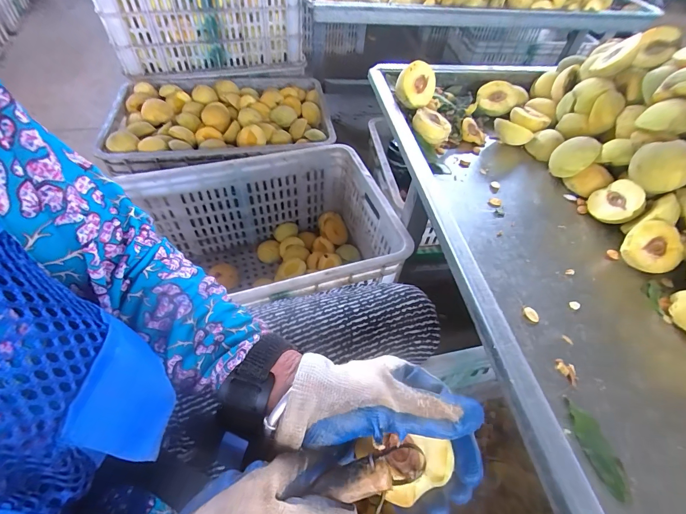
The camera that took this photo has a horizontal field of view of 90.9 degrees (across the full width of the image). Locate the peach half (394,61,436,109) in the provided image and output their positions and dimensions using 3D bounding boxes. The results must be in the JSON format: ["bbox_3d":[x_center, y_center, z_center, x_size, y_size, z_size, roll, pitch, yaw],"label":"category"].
[{"bbox_3d":[0.121,-0.288,0.566,0.063,0.056,0.050,14,51,8],"label":"peach half"}]

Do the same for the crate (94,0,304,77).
[{"bbox_3d":[-0.390,-0.741,0.962,0.508,0.288,0.347,-13,53,-14],"label":"crate"}]

